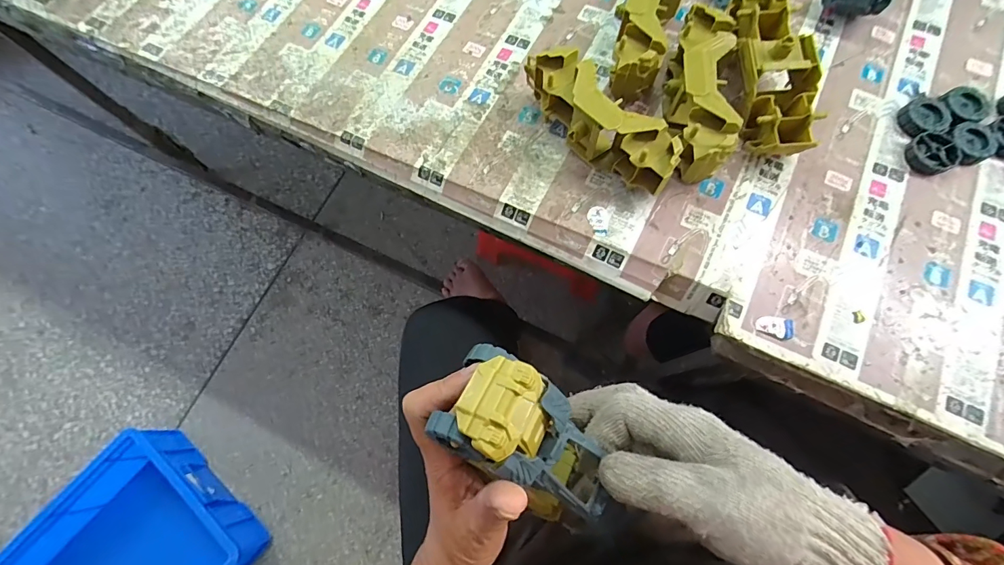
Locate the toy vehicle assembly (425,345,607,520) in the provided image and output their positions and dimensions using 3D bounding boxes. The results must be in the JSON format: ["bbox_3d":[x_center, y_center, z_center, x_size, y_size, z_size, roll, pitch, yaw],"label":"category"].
[{"bbox_3d":[0.015,0.099,0.264,0.114,0.056,0.060,43,63,-19],"label":"toy vehicle assembly"}]

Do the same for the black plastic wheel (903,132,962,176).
[{"bbox_3d":[0.391,-0.117,0.386,0.042,0.014,0.038,-25,75,-5],"label":"black plastic wheel"}]

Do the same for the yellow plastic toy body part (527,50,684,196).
[{"bbox_3d":[0.088,-0.150,0.394,0.055,0.059,0.177,-40,75,-9],"label":"yellow plastic toy body part"}]

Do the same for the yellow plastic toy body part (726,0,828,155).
[{"bbox_3d":[0.245,-0.197,0.393,0.059,0.051,0.178,-4,73,2],"label":"yellow plastic toy body part"}]

